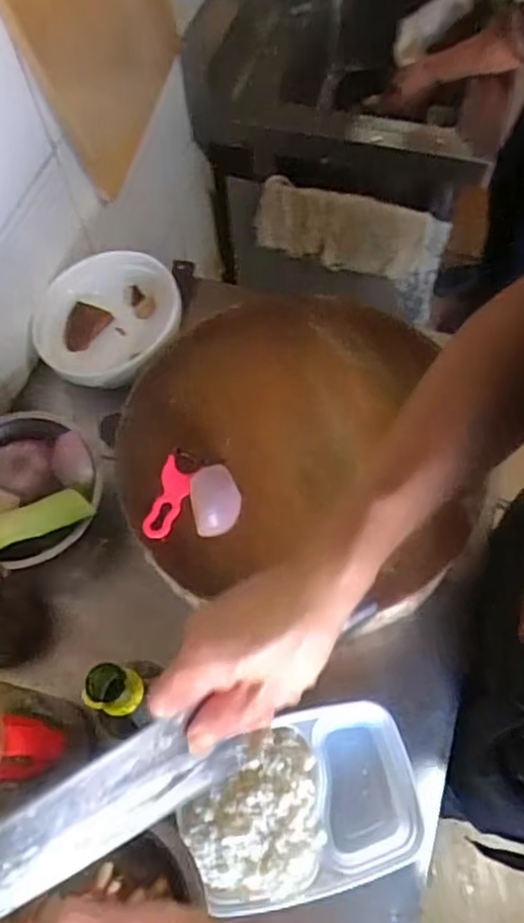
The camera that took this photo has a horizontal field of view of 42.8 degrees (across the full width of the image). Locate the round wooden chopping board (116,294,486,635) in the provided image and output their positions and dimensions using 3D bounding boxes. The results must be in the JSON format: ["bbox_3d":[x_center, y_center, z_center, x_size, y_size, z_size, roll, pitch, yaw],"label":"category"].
[{"bbox_3d":[0.037,-0.030,0.713,0.356,0.062,0.354,-1,64,2],"label":"round wooden chopping board"}]

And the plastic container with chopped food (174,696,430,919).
[{"bbox_3d":[0.035,0.310,0.608,0.205,0.042,0.143,-15,64,-5],"label":"plastic container with chopped food"}]

